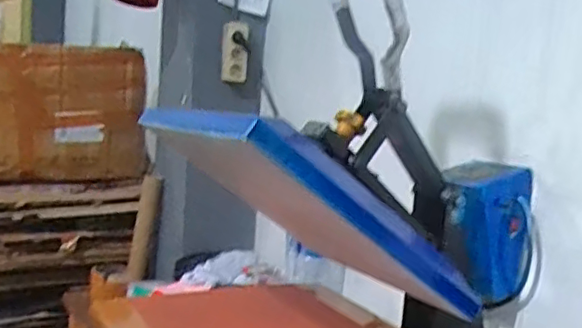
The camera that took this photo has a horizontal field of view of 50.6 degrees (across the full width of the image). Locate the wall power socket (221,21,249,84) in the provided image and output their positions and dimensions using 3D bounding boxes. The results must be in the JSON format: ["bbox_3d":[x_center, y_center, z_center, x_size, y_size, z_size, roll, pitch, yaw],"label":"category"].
[{"bbox_3d":[-0.148,-0.298,1.651,0.067,0.154,0.049,3,5,-8],"label":"wall power socket"}]

